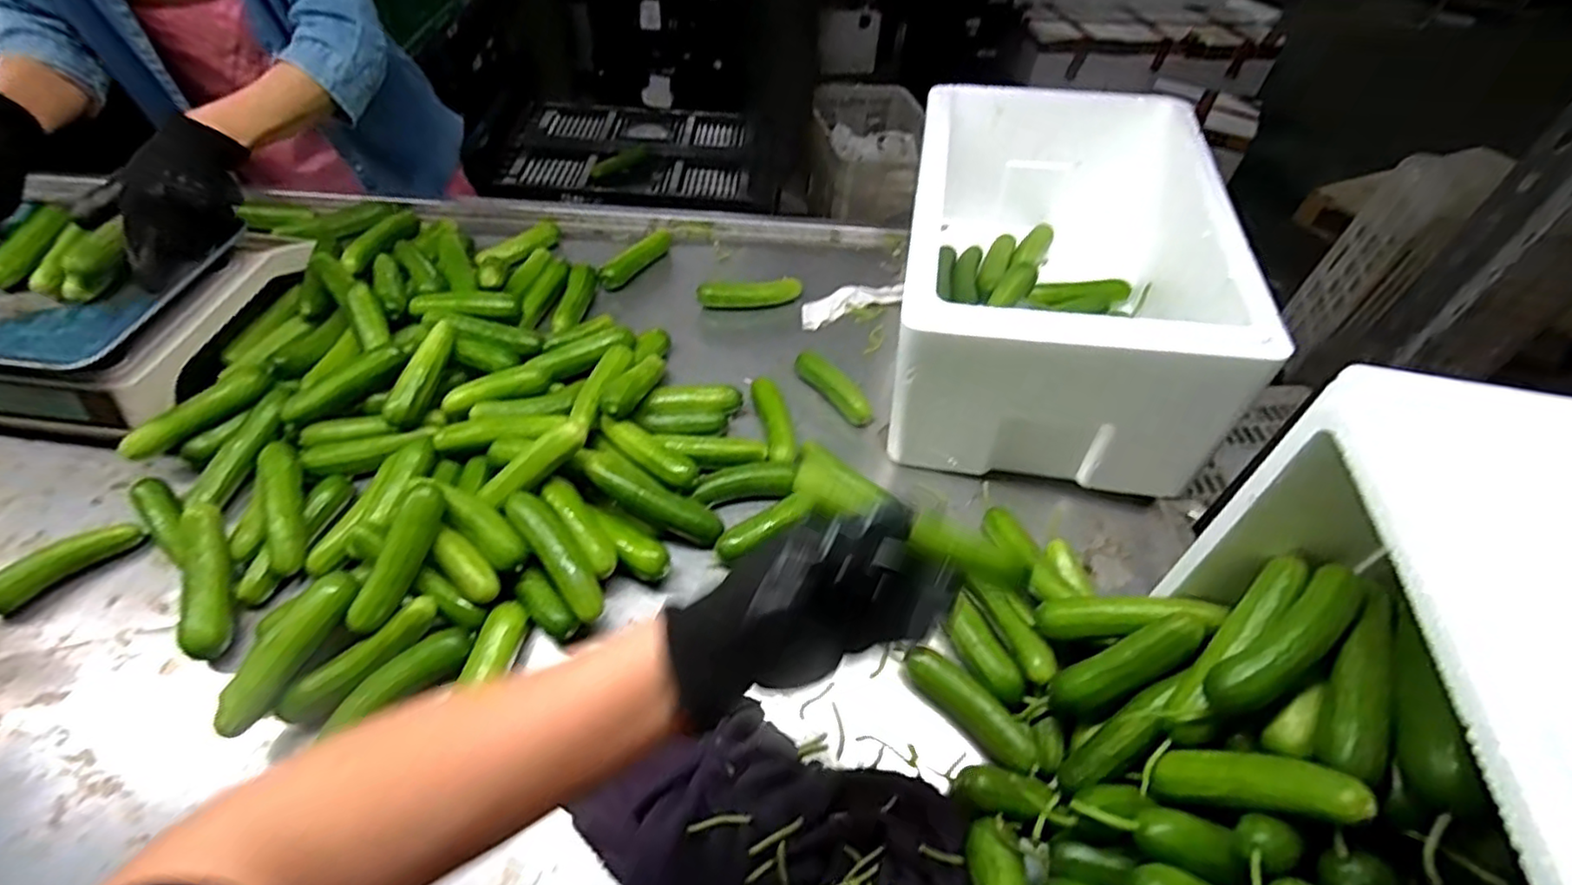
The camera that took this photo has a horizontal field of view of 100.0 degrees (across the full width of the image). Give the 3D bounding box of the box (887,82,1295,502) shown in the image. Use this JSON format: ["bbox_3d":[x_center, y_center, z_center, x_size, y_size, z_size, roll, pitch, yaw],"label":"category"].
[{"bbox_3d":[0.283,-0.188,0.722,0.296,0.194,0.451,10,50,5],"label":"box"}]

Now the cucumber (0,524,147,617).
[{"bbox_3d":[-0.613,0.101,0.556,0.022,0.028,0.108,36,56,24],"label":"cucumber"}]

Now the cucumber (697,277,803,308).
[{"bbox_3d":[-0.044,-0.187,0.828,0.129,0.023,0.021,-7,50,-9],"label":"cucumber"}]

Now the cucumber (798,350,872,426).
[{"bbox_3d":[0.054,-0.062,0.725,0.023,0.032,0.111,-31,58,-26],"label":"cucumber"}]

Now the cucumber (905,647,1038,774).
[{"bbox_3d":[0.140,0.204,0.506,0.029,0.032,0.111,-36,60,-29],"label":"cucumber"}]

